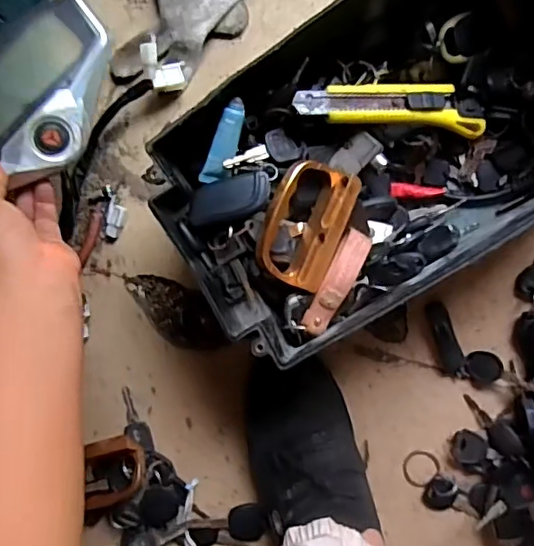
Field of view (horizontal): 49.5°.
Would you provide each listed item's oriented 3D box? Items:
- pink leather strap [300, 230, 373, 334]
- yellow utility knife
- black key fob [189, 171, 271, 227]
[{"bbox_3d":[0.055,0.007,0.450,0.019,0.011,0.086,27,94,9],"label":"pink leather strap"},{"bbox_3d":[0.100,-0.132,0.463,0.159,0.010,0.037,0,89,-13],"label":"yellow utility knife"},{"bbox_3d":[-0.028,-0.057,0.445,0.063,0.021,0.029,-15,87,9],"label":"black key fob"}]

